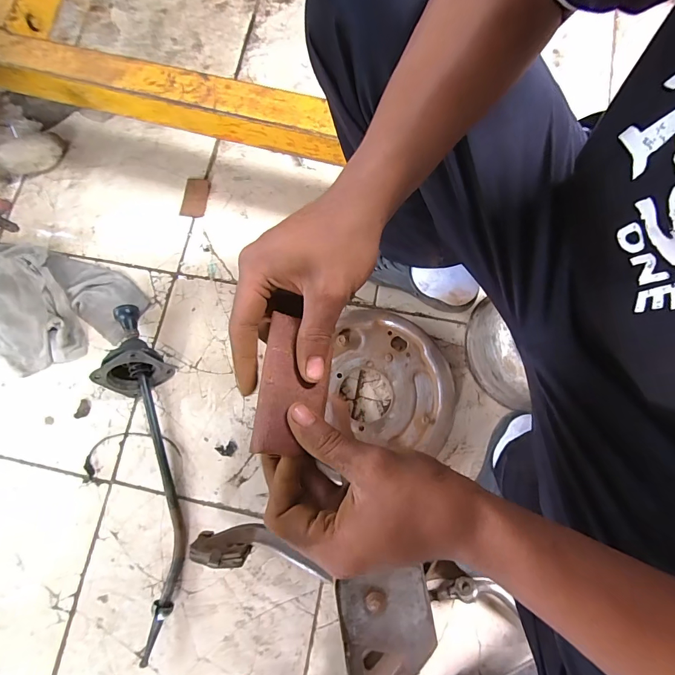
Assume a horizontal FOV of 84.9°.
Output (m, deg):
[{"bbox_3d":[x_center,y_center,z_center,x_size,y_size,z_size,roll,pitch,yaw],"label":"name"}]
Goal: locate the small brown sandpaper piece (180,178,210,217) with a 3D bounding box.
[{"bbox_3d":[-0.304,-0.301,0.786,0.053,0.011,0.089,5,77,0],"label":"small brown sandpaper piece"}]

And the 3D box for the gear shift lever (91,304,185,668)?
[{"bbox_3d":[-0.340,0.201,0.629,0.111,0.097,0.546,-8,77,-3],"label":"gear shift lever"}]

